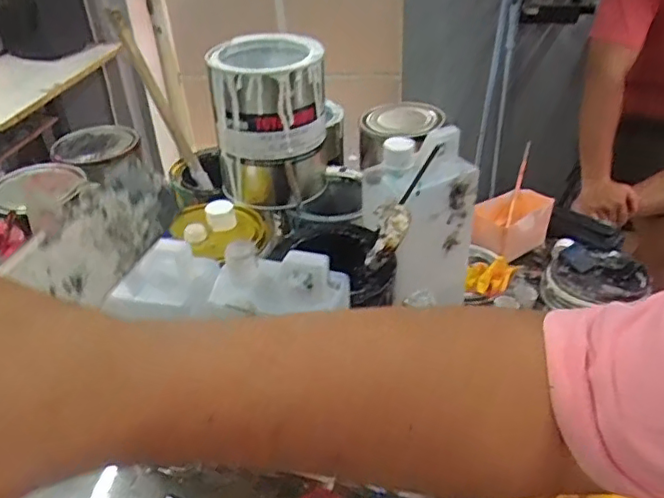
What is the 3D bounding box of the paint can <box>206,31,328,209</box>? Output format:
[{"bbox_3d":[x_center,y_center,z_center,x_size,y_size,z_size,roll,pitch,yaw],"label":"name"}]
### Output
[{"bbox_3d":[-0.059,-0.124,0.583,0.102,0.140,0.109,-5,35,-4],"label":"paint can"}]

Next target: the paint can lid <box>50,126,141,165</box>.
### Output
[{"bbox_3d":[-0.293,-0.131,0.742,0.102,0.015,0.102,-2,35,1],"label":"paint can lid"}]

